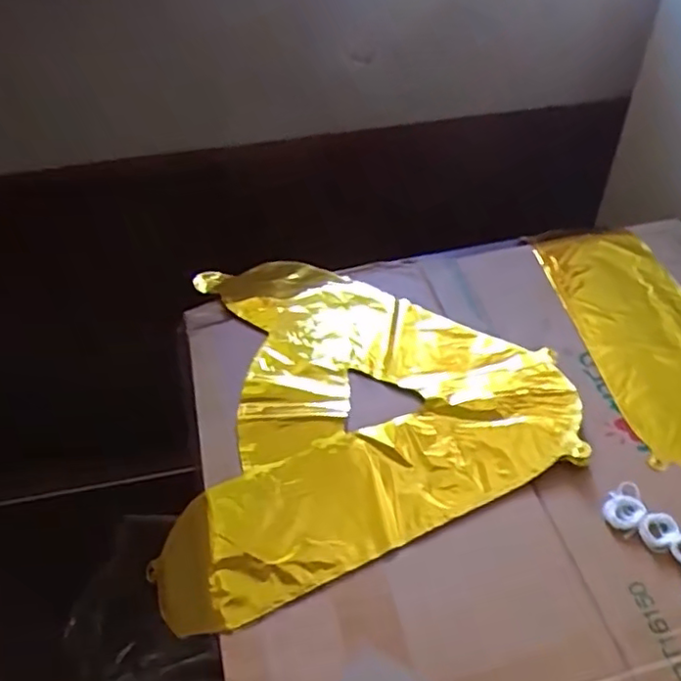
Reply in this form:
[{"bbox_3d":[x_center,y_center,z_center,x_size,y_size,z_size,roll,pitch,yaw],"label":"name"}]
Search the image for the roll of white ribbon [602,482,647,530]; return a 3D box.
[{"bbox_3d":[0.213,0.123,0.477,0.027,0.005,0.040,26,52,24],"label":"roll of white ribbon"}]

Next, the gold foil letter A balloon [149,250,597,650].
[{"bbox_3d":[0.022,0.043,0.569,0.322,0.019,0.377,-7,46,0],"label":"gold foil letter A balloon"}]

